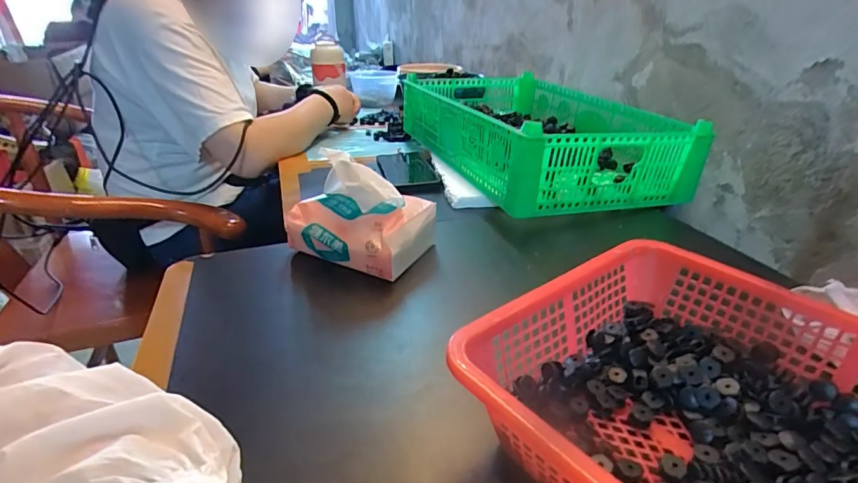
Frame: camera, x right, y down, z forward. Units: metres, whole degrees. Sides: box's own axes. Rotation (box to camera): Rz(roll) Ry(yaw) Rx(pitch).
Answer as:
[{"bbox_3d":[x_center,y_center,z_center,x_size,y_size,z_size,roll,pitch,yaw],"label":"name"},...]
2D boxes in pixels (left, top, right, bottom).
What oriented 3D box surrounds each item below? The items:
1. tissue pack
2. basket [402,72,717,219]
[{"bbox_3d":[-0.076,-0.031,0.471,0.144,0.106,0.088,10,29,19],"label":"tissue pack"},{"bbox_3d":[0.161,-0.193,0.765,0.300,0.115,0.488,-9,29,-17],"label":"basket"}]

